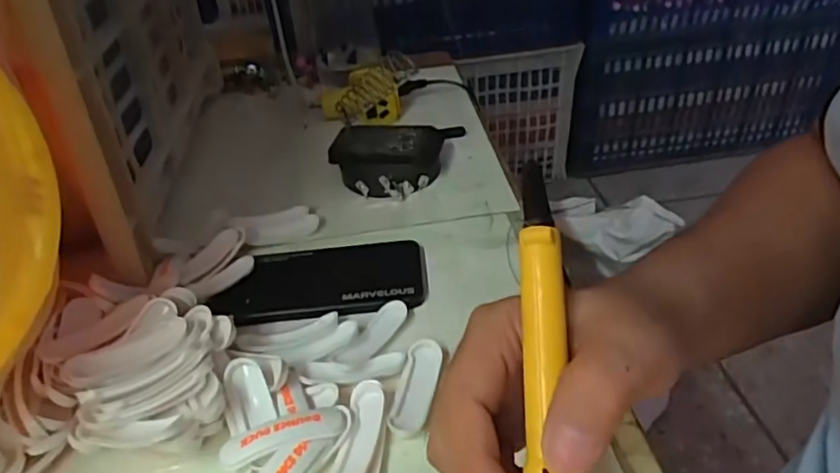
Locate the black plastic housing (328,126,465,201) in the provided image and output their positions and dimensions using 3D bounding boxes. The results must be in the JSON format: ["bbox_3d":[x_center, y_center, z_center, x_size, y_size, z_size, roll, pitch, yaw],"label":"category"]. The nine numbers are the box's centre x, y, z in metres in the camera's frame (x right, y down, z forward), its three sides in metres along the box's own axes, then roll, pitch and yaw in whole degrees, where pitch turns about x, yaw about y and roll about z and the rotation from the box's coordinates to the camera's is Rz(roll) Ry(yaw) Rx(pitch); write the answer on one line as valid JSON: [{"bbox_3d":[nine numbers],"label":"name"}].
[{"bbox_3d":[-0.012,-0.085,0.608,0.147,0.042,0.087,-18,39,-13],"label":"black plastic housing"}]

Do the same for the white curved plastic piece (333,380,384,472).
[{"bbox_3d":[-0.034,0.116,0.355,0.024,0.009,0.071,1,37,7],"label":"white curved plastic piece"}]

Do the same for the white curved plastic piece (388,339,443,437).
[{"bbox_3d":[-0.003,0.094,0.386,0.022,0.010,0.071,5,37,13],"label":"white curved plastic piece"}]

